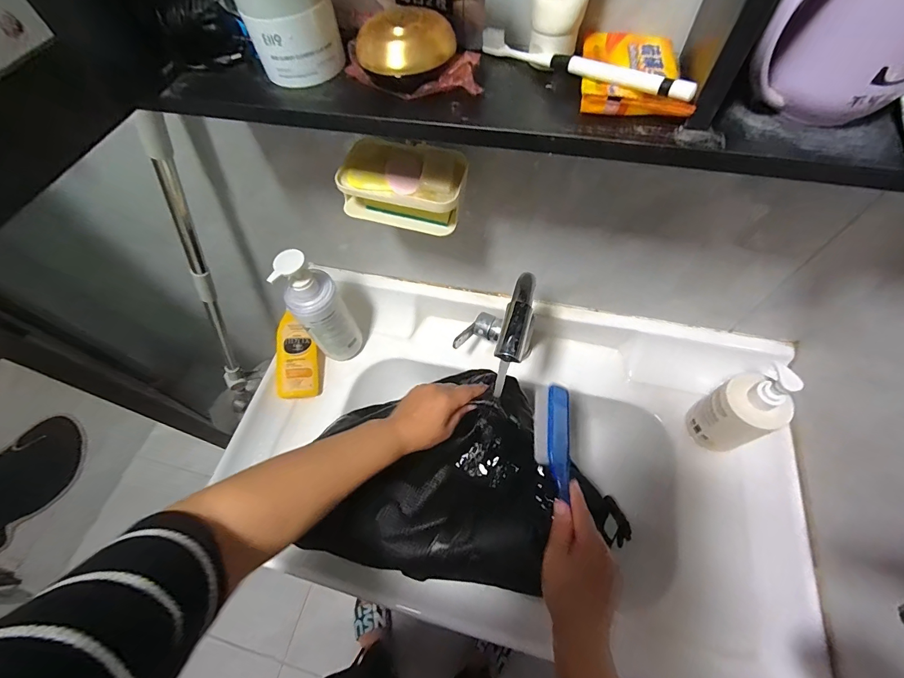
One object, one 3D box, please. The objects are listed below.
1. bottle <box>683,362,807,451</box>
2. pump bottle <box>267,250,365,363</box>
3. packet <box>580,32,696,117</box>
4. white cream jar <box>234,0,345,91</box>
[{"bbox_3d":[0.383,0.094,0.510,0.064,0.174,0.075,-25,62,-10],"label":"bottle"},{"bbox_3d":[-0.203,-0.041,0.613,0.070,0.242,0.059,-21,62,-8],"label":"pump bottle"},{"bbox_3d":[0.135,-0.200,0.288,0.069,0.011,0.103,8,62,8],"label":"packet"},{"bbox_3d":[-0.131,-0.261,0.315,0.067,0.071,0.068,-17,61,-5],"label":"white cream jar"}]

